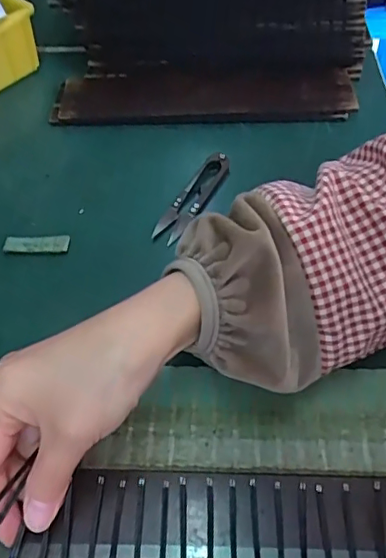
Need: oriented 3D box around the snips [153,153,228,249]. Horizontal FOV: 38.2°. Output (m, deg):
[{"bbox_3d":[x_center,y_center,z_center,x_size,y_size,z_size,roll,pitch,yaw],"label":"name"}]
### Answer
[{"bbox_3d":[-0.001,-0.064,0.444,0.022,0.014,0.095,21,56,17],"label":"snips"}]

